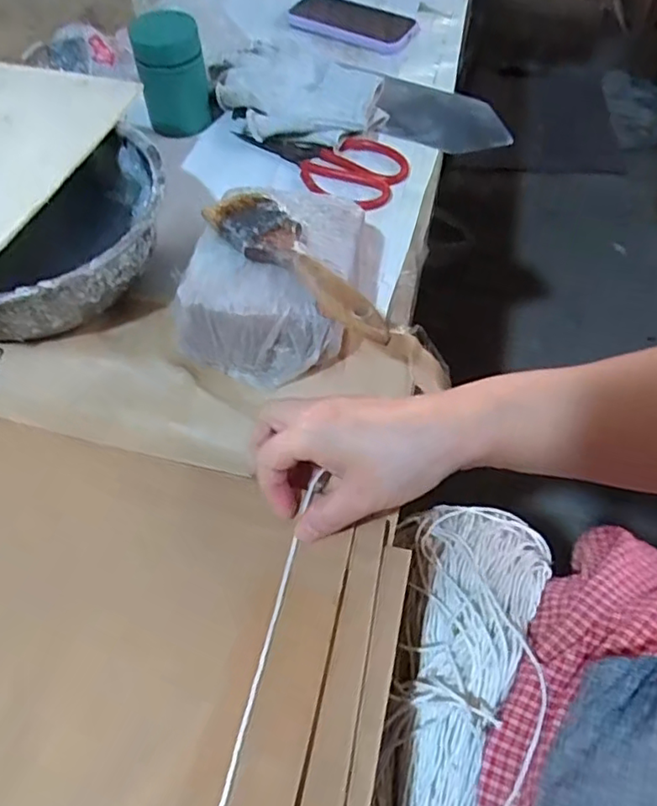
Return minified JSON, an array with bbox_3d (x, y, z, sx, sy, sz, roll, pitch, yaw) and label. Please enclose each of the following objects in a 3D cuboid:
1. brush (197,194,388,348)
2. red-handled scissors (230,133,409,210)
[{"bbox_3d":[-0.017,-0.095,0.402,0.041,0.015,0.169,-38,65,-21],"label":"brush"},{"bbox_3d":[-0.012,-0.236,0.576,0.167,0.013,0.080,22,60,13],"label":"red-handled scissors"}]

